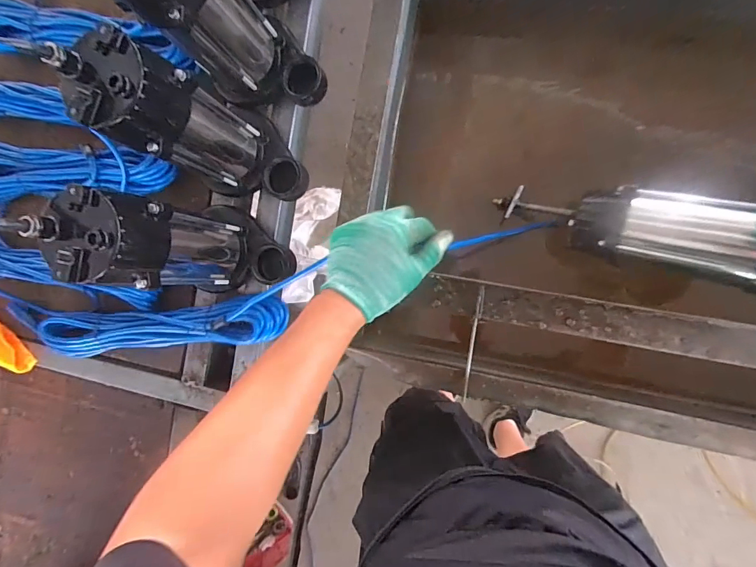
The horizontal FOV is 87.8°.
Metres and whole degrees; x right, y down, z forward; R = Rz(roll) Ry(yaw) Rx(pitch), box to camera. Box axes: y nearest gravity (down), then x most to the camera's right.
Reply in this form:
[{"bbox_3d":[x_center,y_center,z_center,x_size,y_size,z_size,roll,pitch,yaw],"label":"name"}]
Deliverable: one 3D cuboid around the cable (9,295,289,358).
[{"bbox_3d":[-0.349,0.066,0.576,0.448,0.060,0.072,-3,90,10],"label":"cable"}]

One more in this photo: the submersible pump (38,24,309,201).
[{"bbox_3d":[-0.188,-0.157,0.445,0.112,0.243,0.139,-37,85,8],"label":"submersible pump"}]

